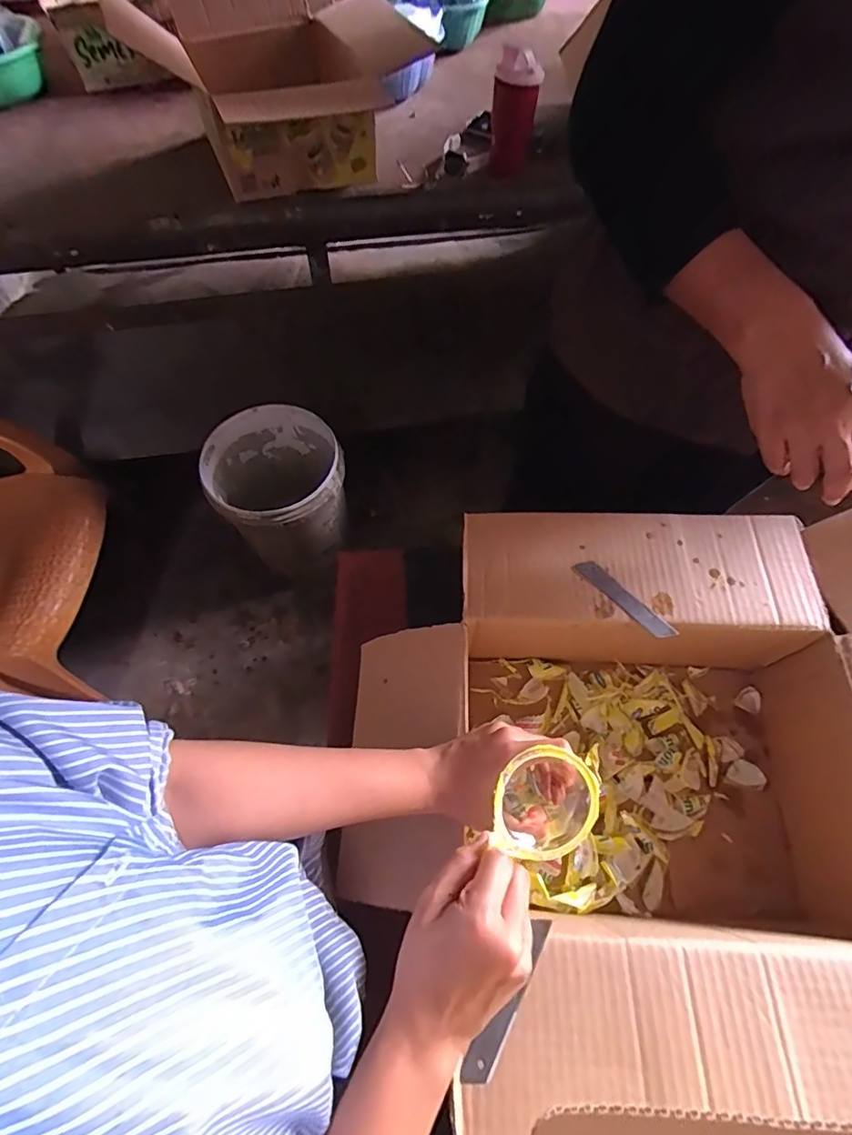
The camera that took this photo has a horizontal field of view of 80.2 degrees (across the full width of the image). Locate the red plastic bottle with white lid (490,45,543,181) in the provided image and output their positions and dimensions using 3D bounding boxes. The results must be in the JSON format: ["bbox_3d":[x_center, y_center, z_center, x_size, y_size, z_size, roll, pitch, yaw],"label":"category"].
[{"bbox_3d":[0.146,-0.749,0.837,0.067,0.140,0.060,13,66,7],"label":"red plastic bottle with white lid"}]

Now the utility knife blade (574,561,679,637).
[{"bbox_3d":[0.183,0.028,0.466,0.018,0.004,0.101,-41,70,-16],"label":"utility knife blade"}]

